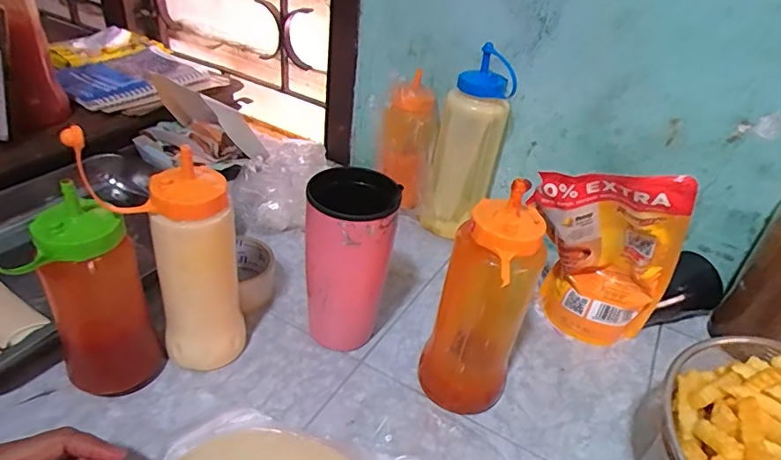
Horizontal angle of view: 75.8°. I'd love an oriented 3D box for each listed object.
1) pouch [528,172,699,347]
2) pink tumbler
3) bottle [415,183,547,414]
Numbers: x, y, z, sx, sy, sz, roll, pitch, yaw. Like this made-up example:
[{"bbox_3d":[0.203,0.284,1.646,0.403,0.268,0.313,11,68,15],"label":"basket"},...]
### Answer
[{"bbox_3d":[0.216,0.030,0.532,0.139,0.227,0.091,29,40,28],"label":"pouch"},{"bbox_3d":[-0.041,0.032,0.505,0.078,0.199,0.082,4,35,-4],"label":"pink tumbler"},{"bbox_3d":[0.082,0.076,0.453,0.066,0.217,0.069,-16,41,-29],"label":"bottle"}]

